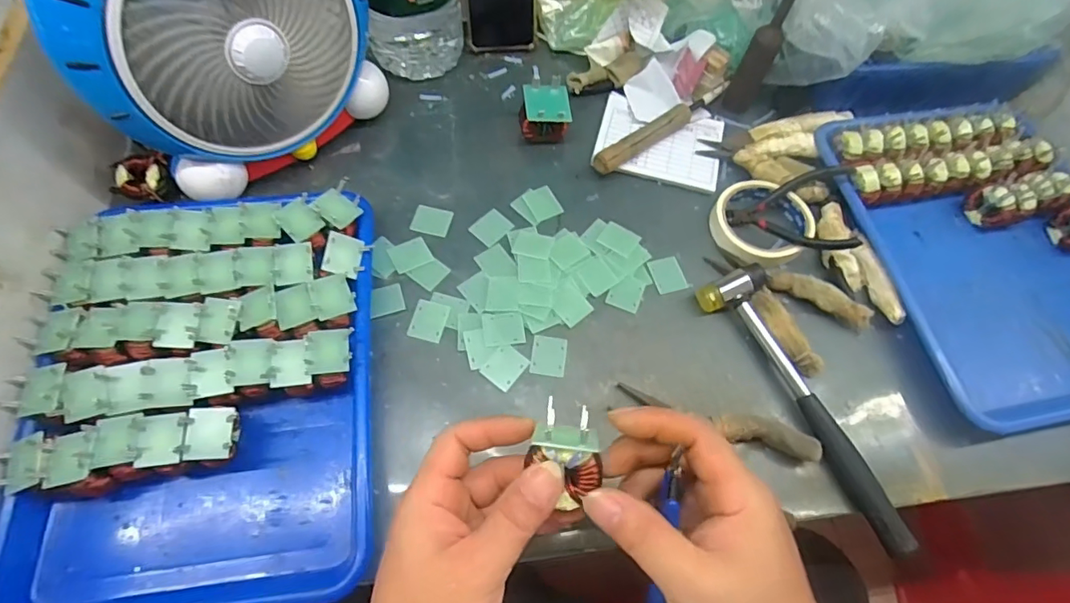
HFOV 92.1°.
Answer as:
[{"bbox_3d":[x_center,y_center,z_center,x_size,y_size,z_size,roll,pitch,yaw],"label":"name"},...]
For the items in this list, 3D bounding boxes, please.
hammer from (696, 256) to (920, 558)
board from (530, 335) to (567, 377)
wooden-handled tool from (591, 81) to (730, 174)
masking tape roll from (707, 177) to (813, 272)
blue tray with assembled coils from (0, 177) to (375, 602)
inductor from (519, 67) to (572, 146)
[{"bbox_3d":[0.231,0.078,0.428,0.053,0.032,0.249,-27,69,-14],"label":"hammer"},{"bbox_3d":[0.012,0.047,0.446,0.029,0.004,0.035,7,65,1],"label":"board"},{"bbox_3d":[0.135,-0.182,0.545,0.180,0.025,0.025,-34,71,-17],"label":"wooden-handled tool"},{"bbox_3d":[0.221,-0.078,0.504,0.096,0.021,0.087,-26,69,-14],"label":"masking tape roll"},{"bbox_3d":[-0.254,0.069,0.397,0.248,0.051,0.309,-5,66,-5],"label":"blue tray with assembled coils"},{"bbox_3d":[0.011,-0.194,0.533,0.051,0.048,0.056,3,65,-1],"label":"inductor"}]

